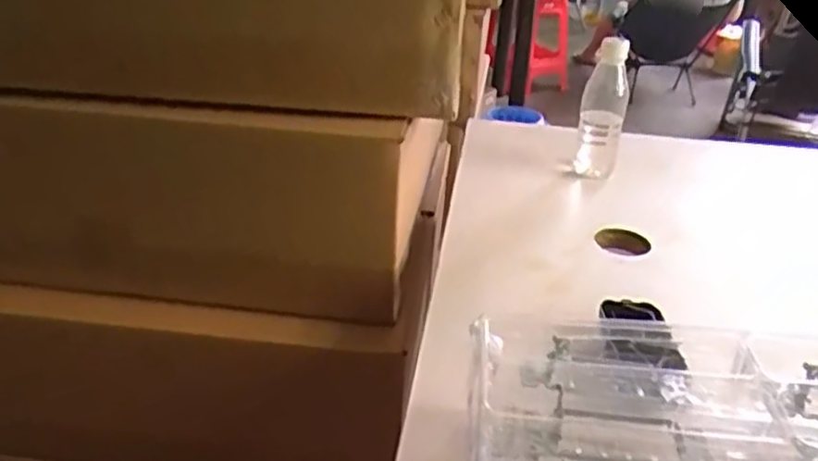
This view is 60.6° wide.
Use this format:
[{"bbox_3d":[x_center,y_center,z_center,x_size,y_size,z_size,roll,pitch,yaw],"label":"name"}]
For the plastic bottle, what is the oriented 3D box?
[{"bbox_3d":[0.236,-0.138,0.856,0.053,0.181,0.051,11,29,15],"label":"plastic bottle"}]

